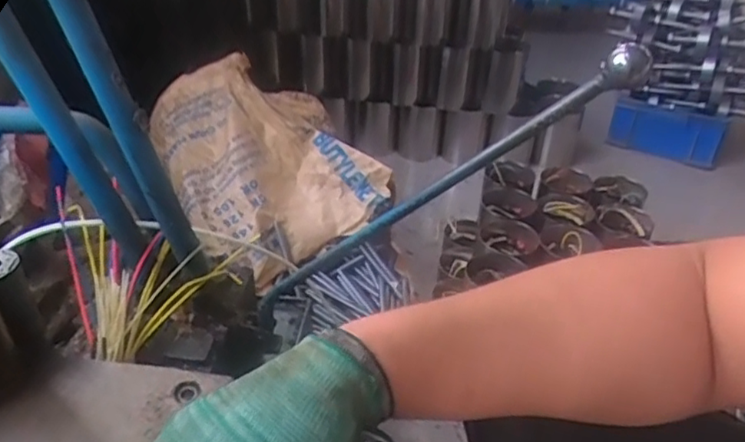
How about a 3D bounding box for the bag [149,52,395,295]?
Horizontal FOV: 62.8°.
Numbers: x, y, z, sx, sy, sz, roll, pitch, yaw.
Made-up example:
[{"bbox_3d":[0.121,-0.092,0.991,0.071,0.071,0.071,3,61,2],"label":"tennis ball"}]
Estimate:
[{"bbox_3d":[-0.206,-0.115,1.125,0.350,0.113,0.437,-30,74,-20],"label":"bag"}]

